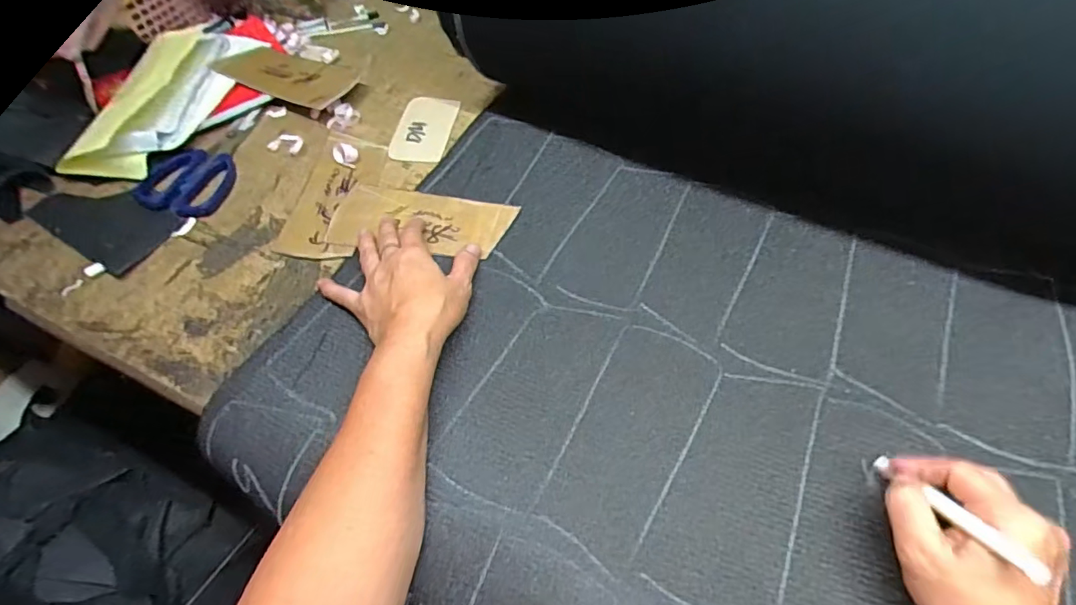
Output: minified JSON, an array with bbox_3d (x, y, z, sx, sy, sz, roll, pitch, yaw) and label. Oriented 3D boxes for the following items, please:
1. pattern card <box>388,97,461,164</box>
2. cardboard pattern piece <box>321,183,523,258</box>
[{"bbox_3d":[-0.119,-0.182,0.556,0.058,0.004,0.105,6,55,6],"label":"pattern card"},{"bbox_3d":[-0.105,-0.074,0.476,0.159,0.009,0.070,8,60,7],"label":"cardboard pattern piece"}]

